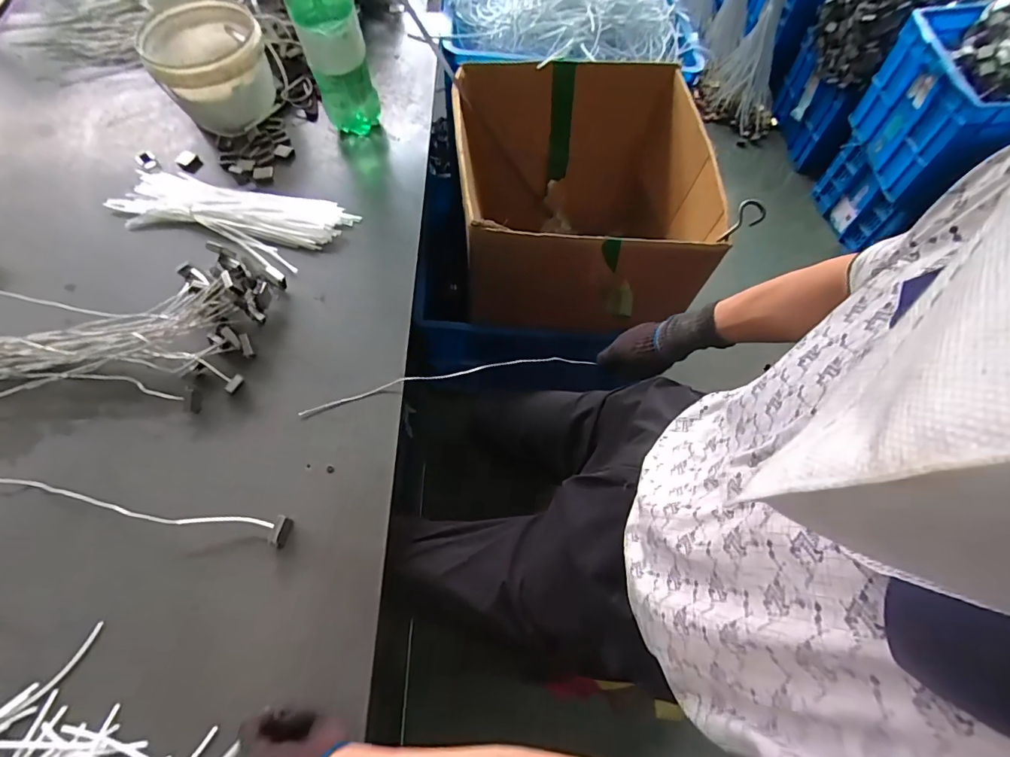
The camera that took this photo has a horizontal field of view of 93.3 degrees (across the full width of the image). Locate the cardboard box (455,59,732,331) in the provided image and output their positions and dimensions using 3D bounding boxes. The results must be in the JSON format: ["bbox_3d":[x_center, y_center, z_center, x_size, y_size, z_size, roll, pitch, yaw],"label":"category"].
[{"bbox_3d":[0.168,-0.377,1.056,0.508,0.369,0.495,1,65,0],"label":"cardboard box"}]

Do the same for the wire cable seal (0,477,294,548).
[{"bbox_3d":[-0.541,0.154,0.617,0.535,0.014,0.036,8,66,4],"label":"wire cable seal"}]

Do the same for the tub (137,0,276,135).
[{"bbox_3d":[-0.552,-0.592,0.912,0.204,0.130,0.202,0,65,0],"label":"tub"}]

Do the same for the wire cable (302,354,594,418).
[{"bbox_3d":[-0.074,0.000,0.738,0.461,0.030,0.024,-11,66,-14],"label":"wire cable"}]

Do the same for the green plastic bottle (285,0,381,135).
[{"bbox_3d":[-0.293,-0.573,0.815,0.100,0.295,0.116,-17,66,-7],"label":"green plastic bottle"}]

